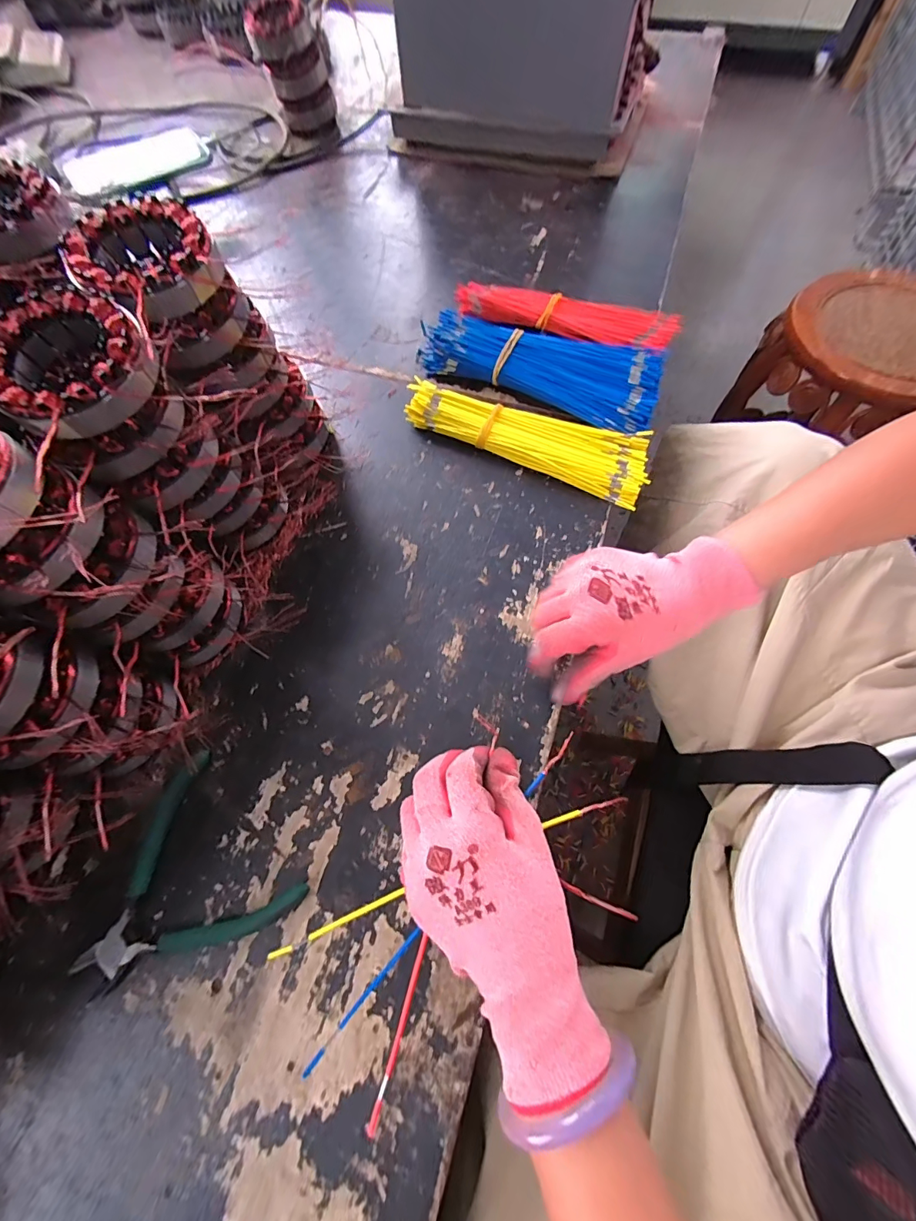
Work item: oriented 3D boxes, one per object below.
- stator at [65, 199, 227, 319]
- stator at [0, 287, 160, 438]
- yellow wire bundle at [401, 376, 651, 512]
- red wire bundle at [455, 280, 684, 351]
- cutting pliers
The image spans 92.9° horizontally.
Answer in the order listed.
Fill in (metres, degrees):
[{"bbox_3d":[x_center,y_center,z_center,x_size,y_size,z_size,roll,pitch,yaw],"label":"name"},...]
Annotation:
[{"bbox_3d":[-0.197,-0.222,0.280,0.079,0.030,0.095,-42,73,-15],"label":"stator"},{"bbox_3d":[-0.226,-0.144,0.254,0.085,0.027,0.091,0,68,1],"label":"stator"},{"bbox_3d":[0.067,-0.175,0.431,0.240,0.027,0.070,25,70,11],"label":"yellow wire bundle"},{"bbox_3d":[0.117,-0.332,0.492,0.245,0.030,0.048,19,69,9],"label":"red wire bundle"},{"bbox_3d":[-0.200,0.191,0.302,0.134,0.009,0.139,-42,73,-15],"label":"cutting pliers"}]

